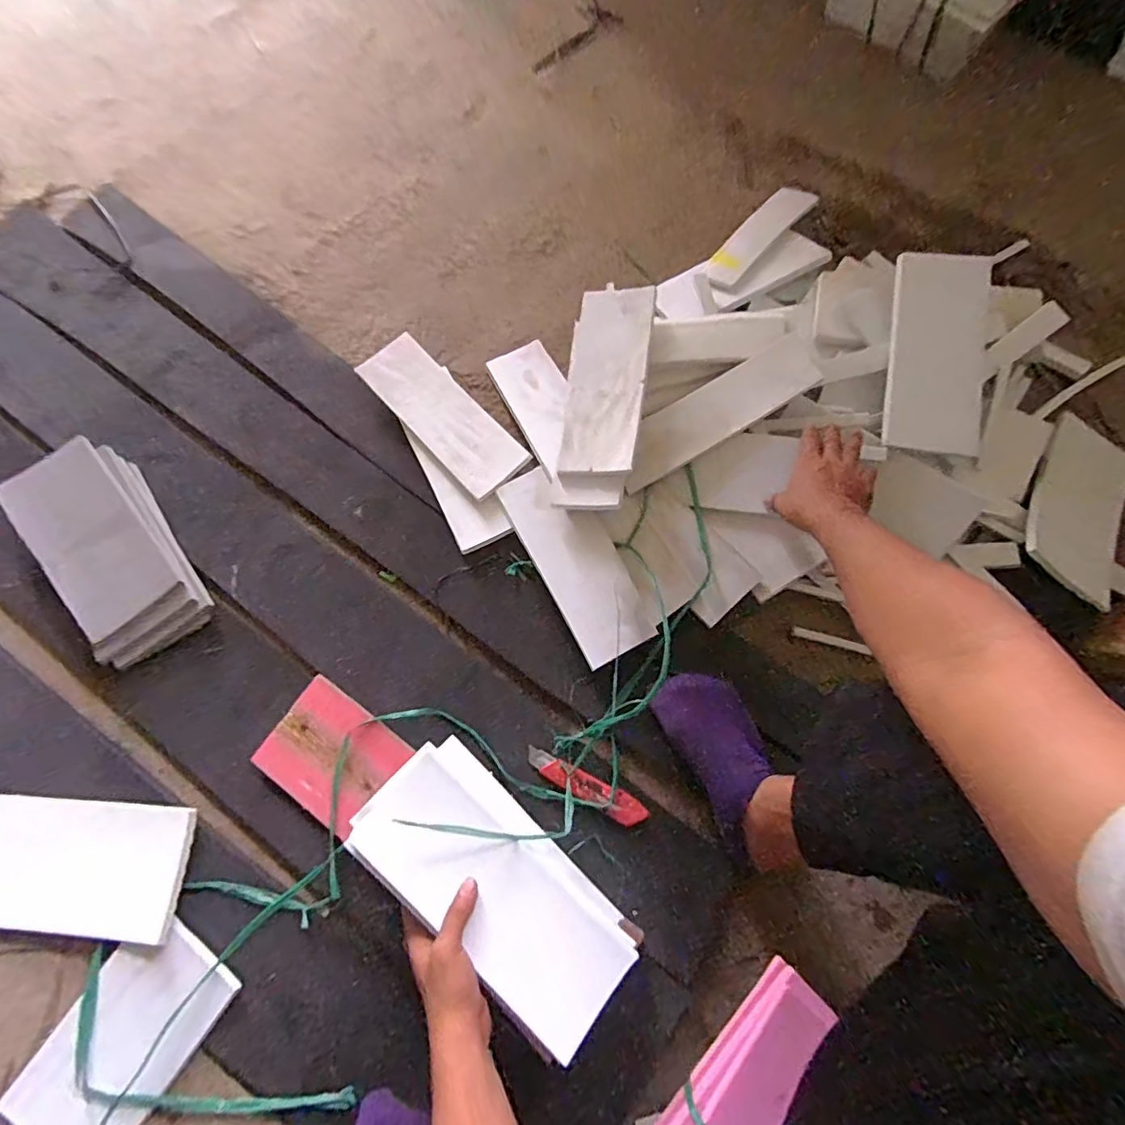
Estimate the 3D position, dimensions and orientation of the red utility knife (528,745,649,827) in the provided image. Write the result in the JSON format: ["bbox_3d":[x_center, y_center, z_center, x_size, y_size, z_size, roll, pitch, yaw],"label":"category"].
[{"bbox_3d":[0.029,0.274,0.687,0.159,0.008,0.033,28,76,9],"label":"red utility knife"}]

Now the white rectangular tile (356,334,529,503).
[{"bbox_3d":[-0.175,-0.216,0.819,0.100,0.012,0.278,-44,84,-6],"label":"white rectangular tile"}]

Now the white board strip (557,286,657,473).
[{"bbox_3d":[0.060,-0.256,0.780,0.110,0.019,0.285,4,74,19],"label":"white board strip"}]

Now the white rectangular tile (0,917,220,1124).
[{"bbox_3d":[-0.486,0.529,0.621,0.138,0.018,0.243,32,76,10],"label":"white rectangular tile"}]

